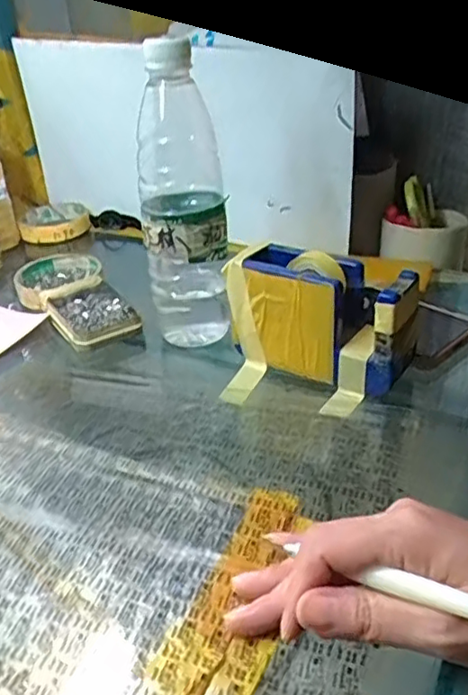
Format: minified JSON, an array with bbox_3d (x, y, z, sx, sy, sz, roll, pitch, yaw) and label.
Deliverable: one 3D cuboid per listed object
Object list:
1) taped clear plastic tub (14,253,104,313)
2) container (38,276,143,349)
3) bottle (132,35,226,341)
[{"bbox_3d":[-0.174,-0.068,0.636,0.082,0.023,0.103,-3,30,3],"label":"taped clear plastic tub"},{"bbox_3d":[-0.126,-0.029,0.569,0.065,0.020,0.107,-21,34,-26],"label":"container"},{"bbox_3d":[-0.039,-0.110,0.497,0.064,0.216,0.072,-5,30,-1],"label":"bottle"}]

